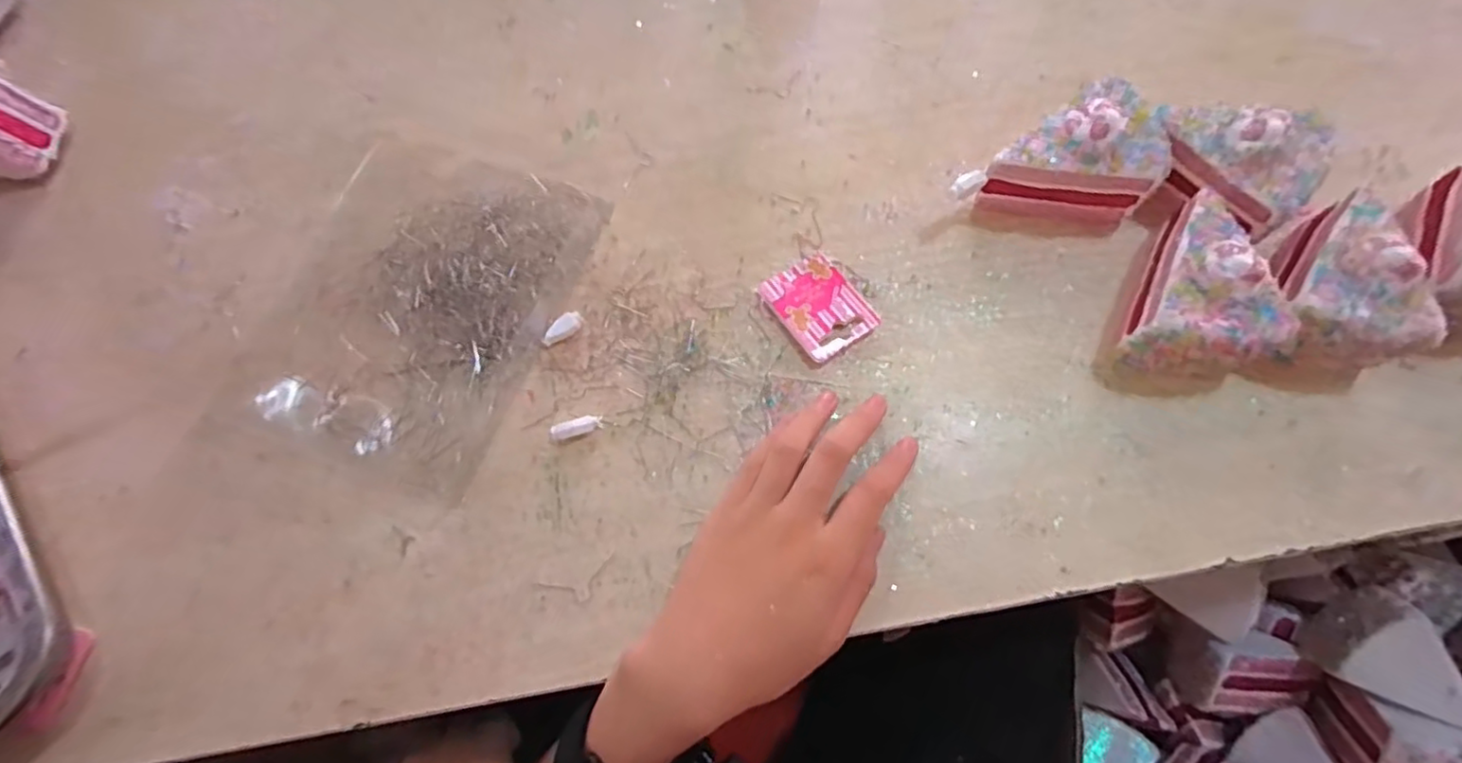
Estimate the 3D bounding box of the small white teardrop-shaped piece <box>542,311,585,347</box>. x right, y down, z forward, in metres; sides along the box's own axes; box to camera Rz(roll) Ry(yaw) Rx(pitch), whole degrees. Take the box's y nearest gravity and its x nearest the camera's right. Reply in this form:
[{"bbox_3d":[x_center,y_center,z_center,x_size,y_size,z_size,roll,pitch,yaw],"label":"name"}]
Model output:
[{"bbox_3d":[-0.095,-0.030,0.370,0.026,0.007,0.011,-39,74,-11],"label":"small white teardrop-shaped piece"}]

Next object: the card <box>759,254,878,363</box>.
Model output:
[{"bbox_3d":[0.049,-0.042,0.369,0.044,0.004,0.059,-33,70,-9],"label":"card"}]

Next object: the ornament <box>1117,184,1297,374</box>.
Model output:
[{"bbox_3d":[0.245,-0.045,0.335,0.063,0.064,0.085,28,74,11],"label":"ornament"}]

